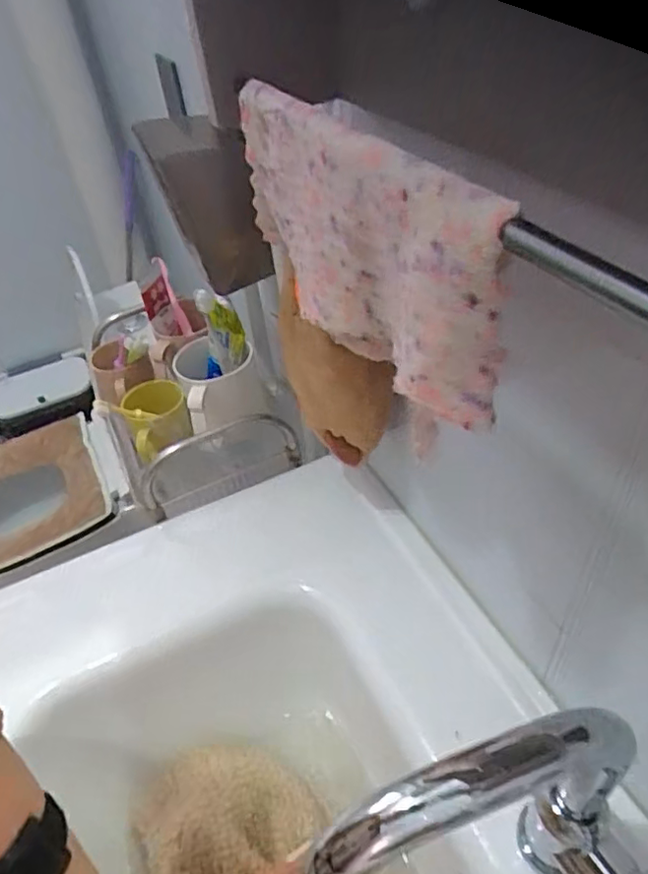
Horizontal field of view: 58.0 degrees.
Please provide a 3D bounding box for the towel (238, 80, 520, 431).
[{"bbox_3d":[0.010,-0.093,0.290,0.027,0.113,0.233,-20,44,-13],"label":"towel"}]

